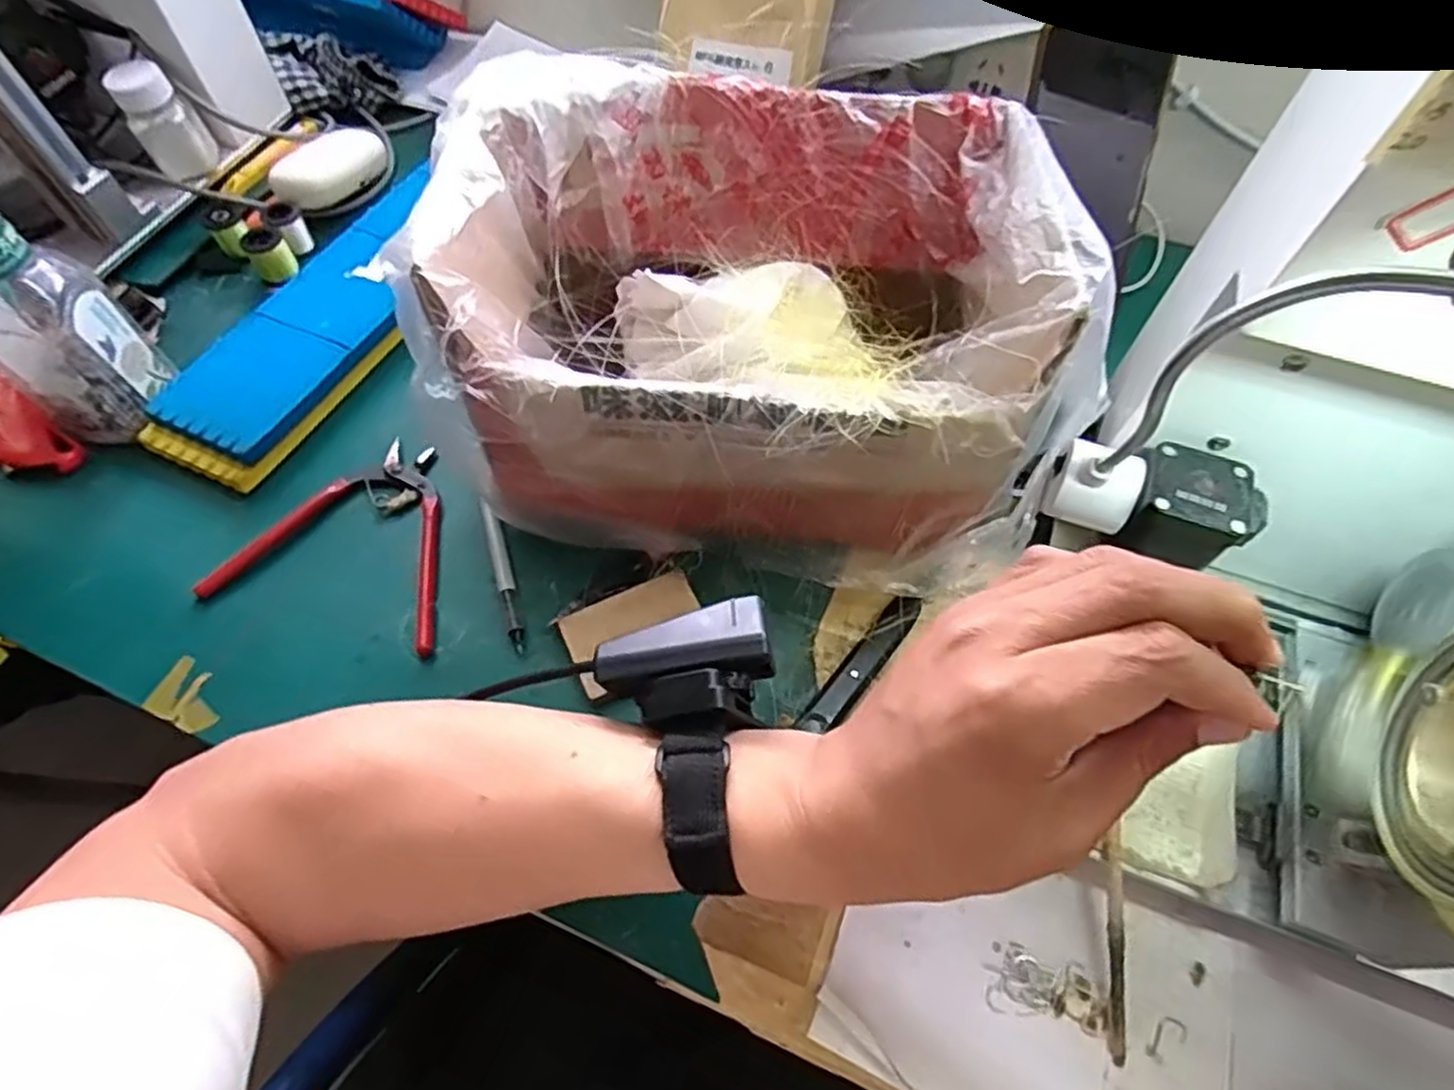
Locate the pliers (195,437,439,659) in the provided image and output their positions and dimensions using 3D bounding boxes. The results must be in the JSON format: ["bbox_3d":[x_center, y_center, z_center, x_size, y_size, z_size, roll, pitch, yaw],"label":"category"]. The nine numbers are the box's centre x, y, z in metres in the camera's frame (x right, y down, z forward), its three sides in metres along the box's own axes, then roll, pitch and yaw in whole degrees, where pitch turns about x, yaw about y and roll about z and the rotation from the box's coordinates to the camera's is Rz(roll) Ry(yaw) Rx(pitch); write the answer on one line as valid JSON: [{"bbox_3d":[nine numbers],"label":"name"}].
[{"bbox_3d":[-0.206,-0.010,0.423,0.131,0.010,0.123,13,63,7],"label":"pliers"}]

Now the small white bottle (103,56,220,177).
[{"bbox_3d":[-0.408,-0.305,0.537,0.044,0.072,0.039,-31,65,-18],"label":"small white bottle"}]

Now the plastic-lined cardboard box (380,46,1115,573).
[{"bbox_3d":[0.014,-0.114,0.388,0.279,0.162,0.199,6,60,2],"label":"plastic-lined cardboard box"}]

